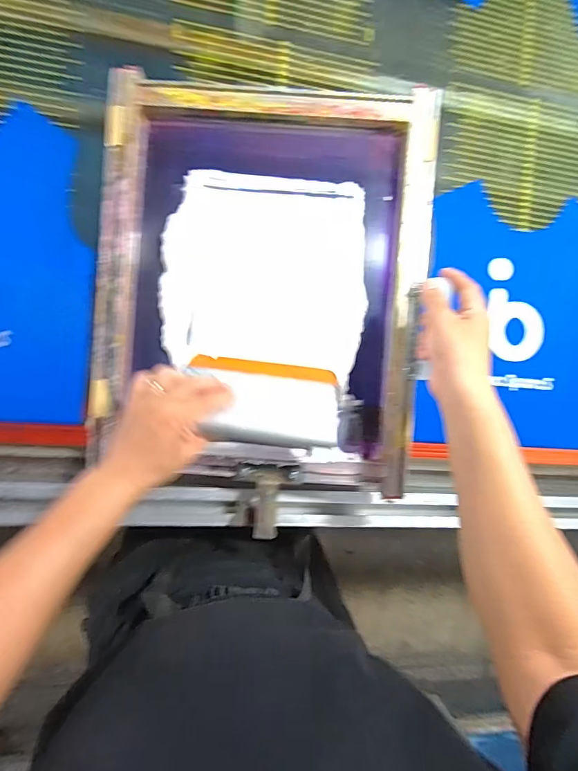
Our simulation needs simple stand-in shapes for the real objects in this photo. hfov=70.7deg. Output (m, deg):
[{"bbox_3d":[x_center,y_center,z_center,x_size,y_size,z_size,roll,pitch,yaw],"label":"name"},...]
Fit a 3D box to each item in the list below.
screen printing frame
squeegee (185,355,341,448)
[{"bbox_3d":[-0.035,-0.123,0.517,0.392,0.044,0.483,4,91,0],"label":"screen printing frame"},{"bbox_3d":[-0.028,0.023,0.514,0.183,0.021,0.100,7,91,0],"label":"squeegee"}]

